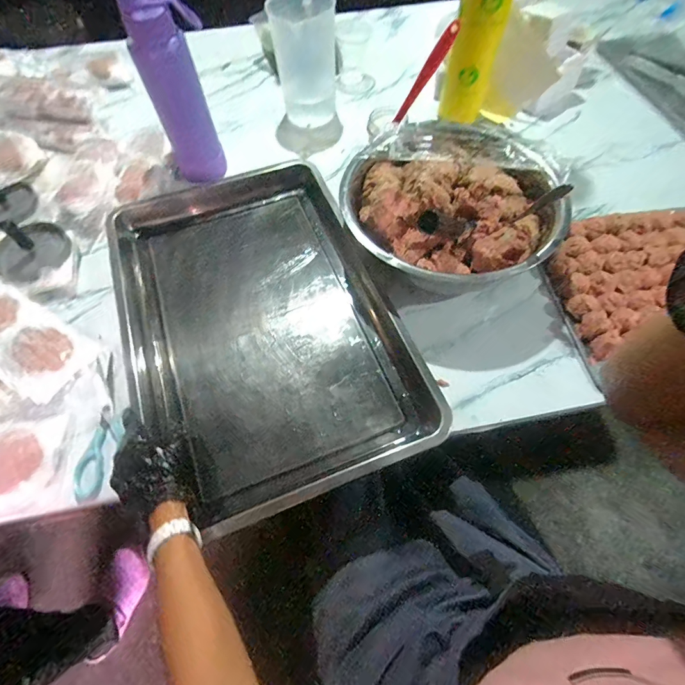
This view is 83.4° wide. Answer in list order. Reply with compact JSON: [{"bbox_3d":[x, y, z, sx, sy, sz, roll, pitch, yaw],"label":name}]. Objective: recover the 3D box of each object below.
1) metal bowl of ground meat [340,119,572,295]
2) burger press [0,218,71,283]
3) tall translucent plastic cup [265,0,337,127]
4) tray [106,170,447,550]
[{"bbox_3d":[0.171,-0.221,0.645,0.331,0.122,0.310,0,63,-1],"label":"metal bowl of ground meat"},{"bbox_3d":[-0.530,-0.162,0.641,0.101,0.068,0.122,36,68,16],"label":"burger press"},{"bbox_3d":[-0.082,-0.600,0.799,0.119,0.203,0.137,-14,64,-8],"label":"tall translucent plastic cup"},{"bbox_3d":[-0.135,-0.047,0.600,0.391,0.054,0.560,-19,65,-10],"label":"tray"}]

